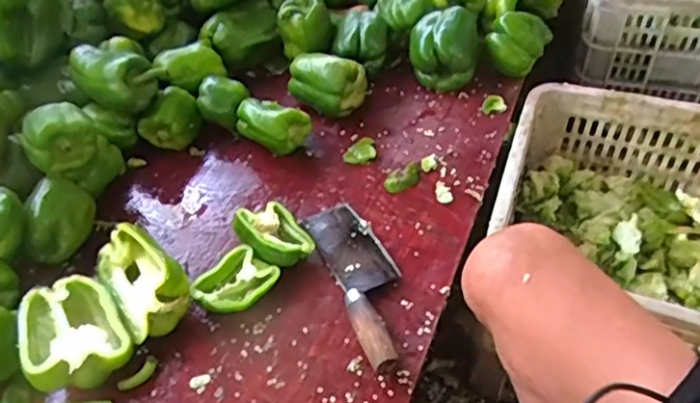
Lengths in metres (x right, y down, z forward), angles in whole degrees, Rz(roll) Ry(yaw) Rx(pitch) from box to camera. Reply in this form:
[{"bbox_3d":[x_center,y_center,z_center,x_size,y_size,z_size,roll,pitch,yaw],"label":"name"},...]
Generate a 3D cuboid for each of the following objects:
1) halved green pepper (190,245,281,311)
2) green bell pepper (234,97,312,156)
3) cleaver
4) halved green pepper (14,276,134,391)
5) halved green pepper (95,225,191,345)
[{"bbox_3d":[-0.119,0.086,0.631,0.058,0.033,0.079,28,56,27],"label":"halved green pepper"},{"bbox_3d":[-0.098,-0.096,0.786,0.085,0.068,0.069,19,53,21],"label":"green bell pepper"},{"bbox_3d":[0.015,0.076,0.656,0.071,0.031,0.222,-19,50,-12],"label":"cleaver"},{"bbox_3d":[-0.271,0.129,0.593,0.091,0.054,0.123,-30,52,-20],"label":"halved green pepper"},{"bbox_3d":[-0.207,0.076,0.622,0.119,0.043,0.079,42,103,31],"label":"halved green pepper"}]

